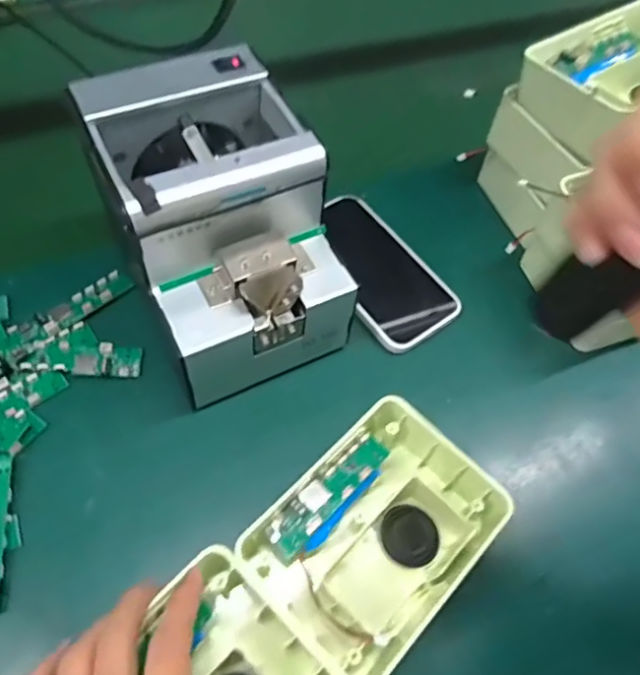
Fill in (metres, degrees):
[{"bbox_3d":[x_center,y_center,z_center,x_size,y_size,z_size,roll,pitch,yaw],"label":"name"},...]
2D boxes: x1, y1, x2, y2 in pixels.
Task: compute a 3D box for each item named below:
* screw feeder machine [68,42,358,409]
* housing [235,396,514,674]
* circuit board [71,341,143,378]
[{"bbox_3d":[-0.067,-0.073,0.394,0.120,0.153,0.165,-23,62,-18],"label":"screw feeder machine"},{"bbox_3d":[0.036,0.117,0.350,0.107,0.047,0.147,40,63,20],"label":"housing"},{"bbox_3d":[-0.154,0.016,0.414,0.047,0.008,0.025,0,57,-4],"label":"circuit board"}]

